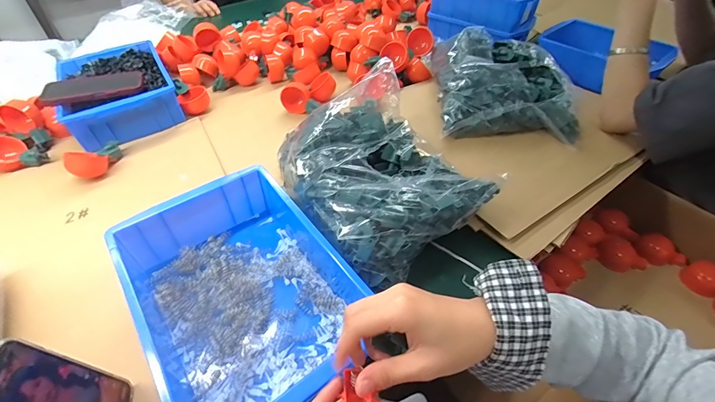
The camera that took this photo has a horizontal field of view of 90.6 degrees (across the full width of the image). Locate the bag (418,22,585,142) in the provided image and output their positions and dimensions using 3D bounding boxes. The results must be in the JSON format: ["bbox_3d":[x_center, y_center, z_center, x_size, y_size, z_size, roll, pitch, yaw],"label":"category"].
[{"bbox_3d":[0.285,-0.240,0.716,0.247,0.110,0.309,1,46,2],"label":"bag"}]

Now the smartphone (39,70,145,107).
[{"bbox_3d":[-0.514,-0.222,0.693,0.177,0.015,0.085,-16,50,-13],"label":"smartphone"}]

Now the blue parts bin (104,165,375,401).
[{"bbox_3d":[-0.131,0.104,0.407,0.206,0.083,0.287,-29,52,-24],"label":"blue parts bin"}]

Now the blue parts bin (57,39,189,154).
[{"bbox_3d":[-0.512,-0.241,0.757,0.198,0.073,0.306,-25,51,-21],"label":"blue parts bin"}]

